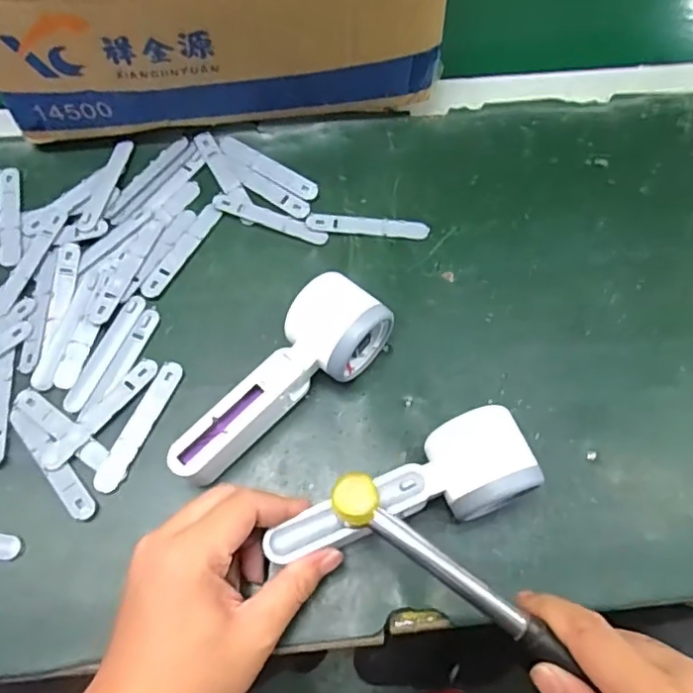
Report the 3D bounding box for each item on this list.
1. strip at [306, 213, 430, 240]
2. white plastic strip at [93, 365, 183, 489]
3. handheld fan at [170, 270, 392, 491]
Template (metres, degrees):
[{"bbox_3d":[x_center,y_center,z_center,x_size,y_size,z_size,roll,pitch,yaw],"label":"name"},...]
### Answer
[{"bbox_3d":[0.017,-0.095,0.475,0.094,0.004,0.016,3,66,1],"label":"strip"},{"bbox_3d":[-0.139,0.053,0.408,0.016,0.005,0.095,22,68,9],"label":"white plastic strip"},{"bbox_3d":[-0.041,0.026,0.394,0.055,0.056,0.161,37,71,14],"label":"handheld fan"}]

